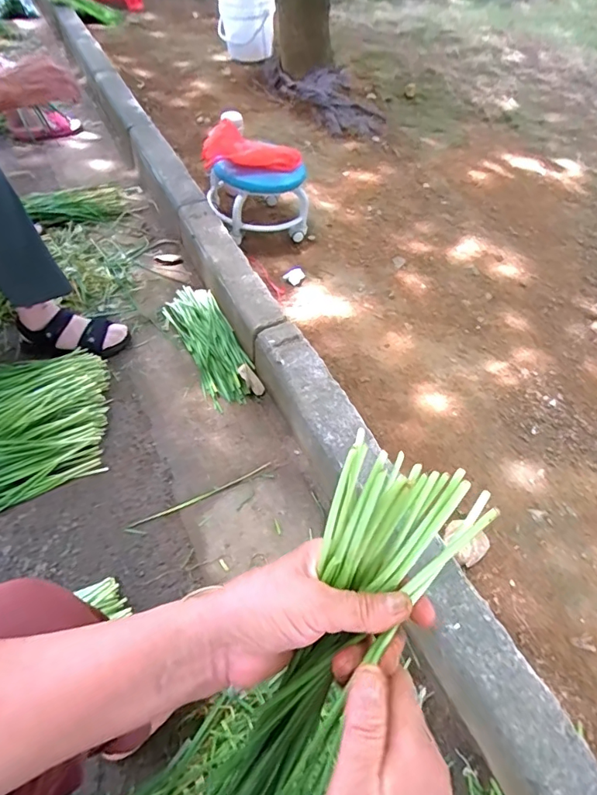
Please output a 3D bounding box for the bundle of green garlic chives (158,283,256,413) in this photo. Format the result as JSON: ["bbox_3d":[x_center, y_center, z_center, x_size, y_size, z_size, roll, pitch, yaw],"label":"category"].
[{"bbox_3d":[-0.207,-0.132,1.107,0.122,0.039,0.365,-21,58,-20],"label":"bundle of green garlic chives"}]

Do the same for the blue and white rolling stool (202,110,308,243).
[{"bbox_3d":[-0.119,-0.603,1.314,0.269,0.264,0.264,-7,54,-10],"label":"blue and white rolling stool"}]

